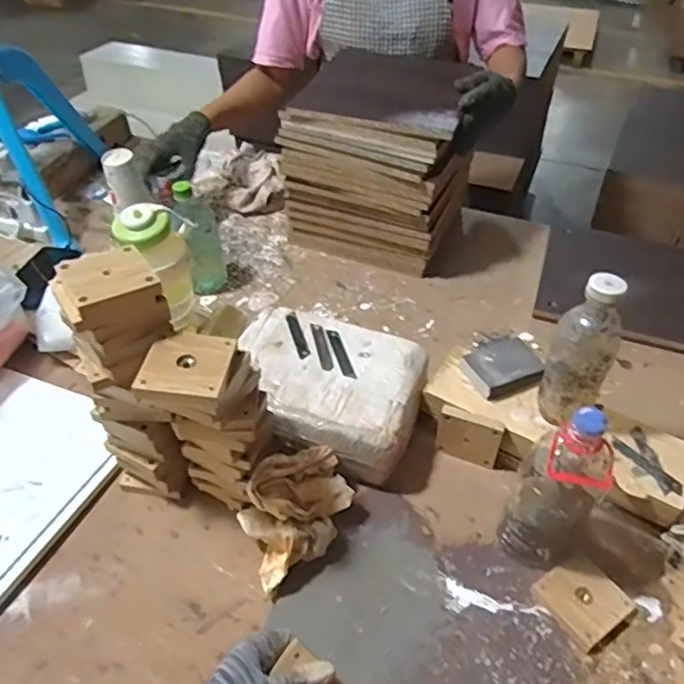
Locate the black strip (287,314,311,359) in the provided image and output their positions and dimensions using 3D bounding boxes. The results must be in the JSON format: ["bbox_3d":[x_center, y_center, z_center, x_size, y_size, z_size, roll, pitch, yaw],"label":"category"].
[{"bbox_3d":[-0.065,-0.010,0.862,0.017,0.007,0.094,-10,43,-14],"label":"black strip"}]

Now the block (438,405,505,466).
[{"bbox_3d":[0.173,0.130,0.807,0.081,0.082,0.019,13,43,12],"label":"block"}]

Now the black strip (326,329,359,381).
[{"bbox_3d":[-0.001,0.016,0.837,0.018,0.005,0.097,-10,43,-14],"label":"black strip"}]

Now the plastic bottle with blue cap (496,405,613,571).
[{"bbox_3d":[0.240,0.159,0.658,0.086,0.223,0.082,27,47,25],"label":"plastic bottle with blue cap"}]

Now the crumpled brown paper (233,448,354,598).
[{"bbox_3d":[-0.058,0.196,0.714,0.151,0.048,0.126,-29,71,-26],"label":"crumpled brown paper"}]

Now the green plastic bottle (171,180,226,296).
[{"bbox_3d":[-0.241,-0.174,1.018,0.064,0.193,0.054,-5,42,-8],"label":"green plastic bottle"}]

